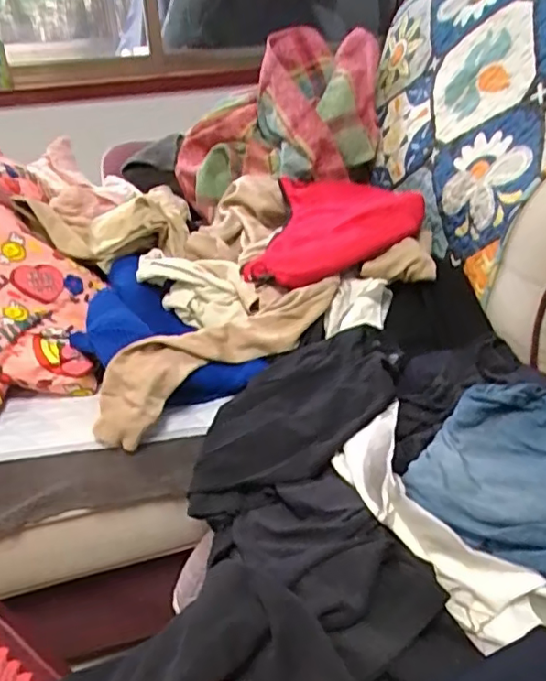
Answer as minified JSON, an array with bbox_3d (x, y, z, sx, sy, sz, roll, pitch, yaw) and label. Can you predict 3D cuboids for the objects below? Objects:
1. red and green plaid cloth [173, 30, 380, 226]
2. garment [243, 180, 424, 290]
[{"bbox_3d":[-0.004,-0.428,1.176,0.418,0.315,0.200,1,32,5],"label":"red and green plaid cloth"},{"bbox_3d":[0.120,-0.201,1.014,0.261,0.097,0.369,6,33,12],"label":"garment"}]

